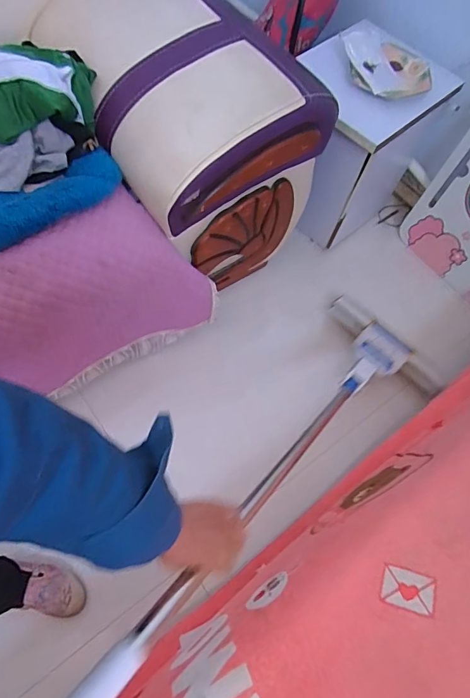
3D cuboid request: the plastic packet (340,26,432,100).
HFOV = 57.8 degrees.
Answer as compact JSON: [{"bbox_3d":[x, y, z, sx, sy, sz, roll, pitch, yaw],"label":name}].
[{"bbox_3d":[0.400,-0.742,1.105,0.206,0.024,0.233,-8,73,-9],"label":"plastic packet"}]

